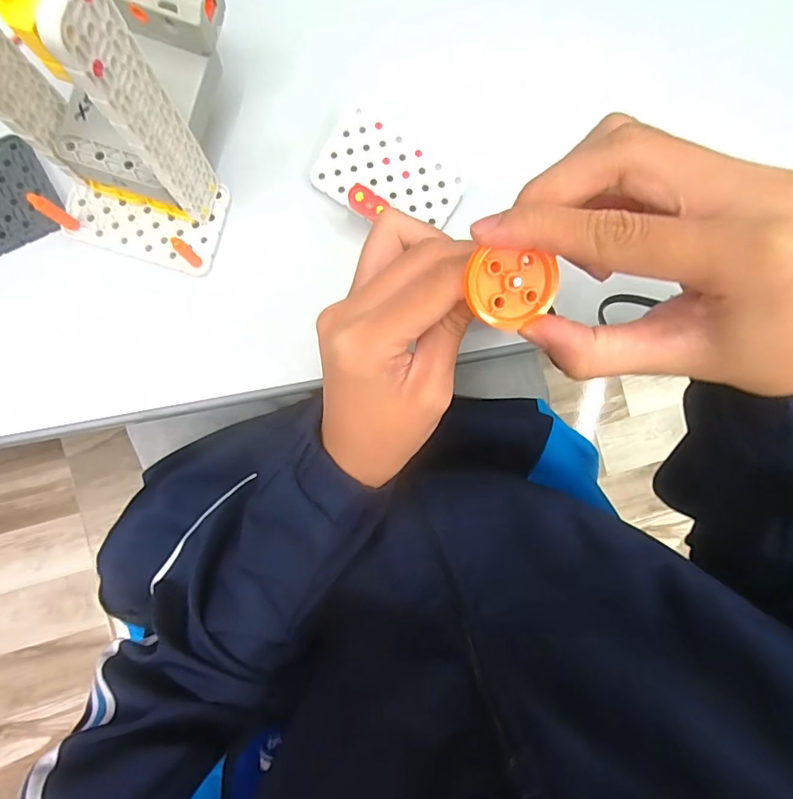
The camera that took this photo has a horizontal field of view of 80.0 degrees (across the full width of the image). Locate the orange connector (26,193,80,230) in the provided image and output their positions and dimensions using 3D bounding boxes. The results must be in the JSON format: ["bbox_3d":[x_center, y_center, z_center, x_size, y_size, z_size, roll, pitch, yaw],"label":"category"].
[{"bbox_3d":[-0.162,-0.088,0.225,0.006,0.036,0.006,0,89,-6],"label":"orange connector"}]

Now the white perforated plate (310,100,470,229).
[{"bbox_3d":[-0.003,-0.120,0.255,0.075,0.010,0.048,32,86,-4],"label":"white perforated plate"}]

